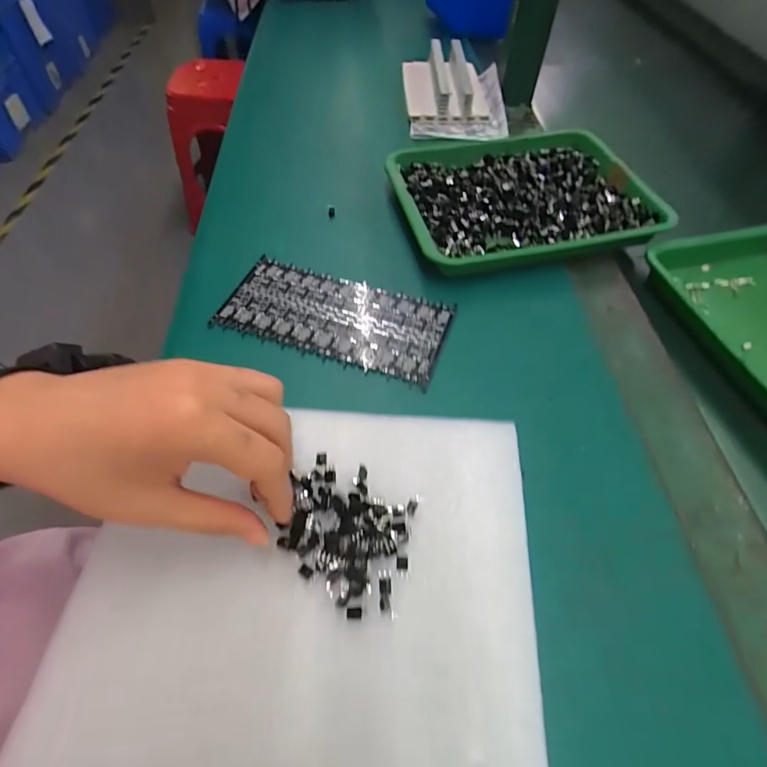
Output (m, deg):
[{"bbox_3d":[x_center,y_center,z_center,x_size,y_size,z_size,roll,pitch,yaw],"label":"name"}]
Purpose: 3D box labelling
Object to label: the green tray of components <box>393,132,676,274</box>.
[{"bbox_3d":[0.123,-0.168,0.403,0.217,0.023,0.165,-11,57,-9],"label":"green tray of components"}]

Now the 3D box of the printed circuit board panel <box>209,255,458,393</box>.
[{"bbox_3d":[-0.036,-0.049,0.329,0.160,0.005,0.073,18,57,10],"label":"printed circuit board panel"}]

